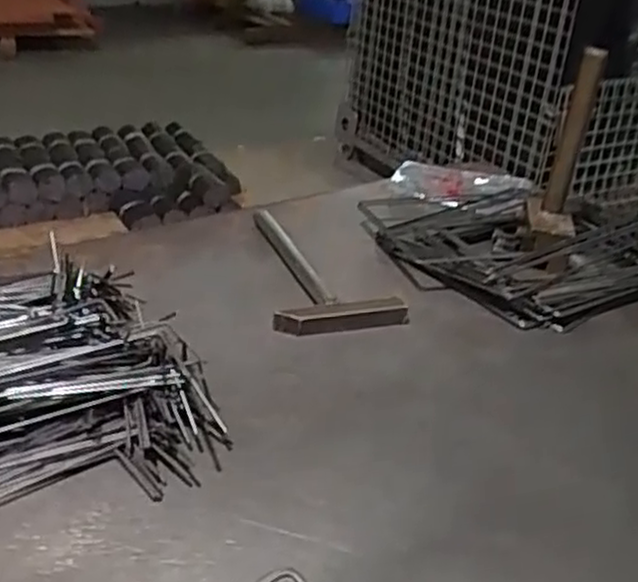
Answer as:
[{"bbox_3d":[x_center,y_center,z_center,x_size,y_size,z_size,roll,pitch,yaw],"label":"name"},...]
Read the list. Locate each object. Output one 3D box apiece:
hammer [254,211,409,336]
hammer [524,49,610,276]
[{"bbox_3d":[0.005,-0.028,0.802,0.123,0.026,0.240,-2,31,-9],"label":"hammer"},{"bbox_3d":[0.252,-0.133,0.779,0.045,0.205,0.099,6,31,5],"label":"hammer"}]

